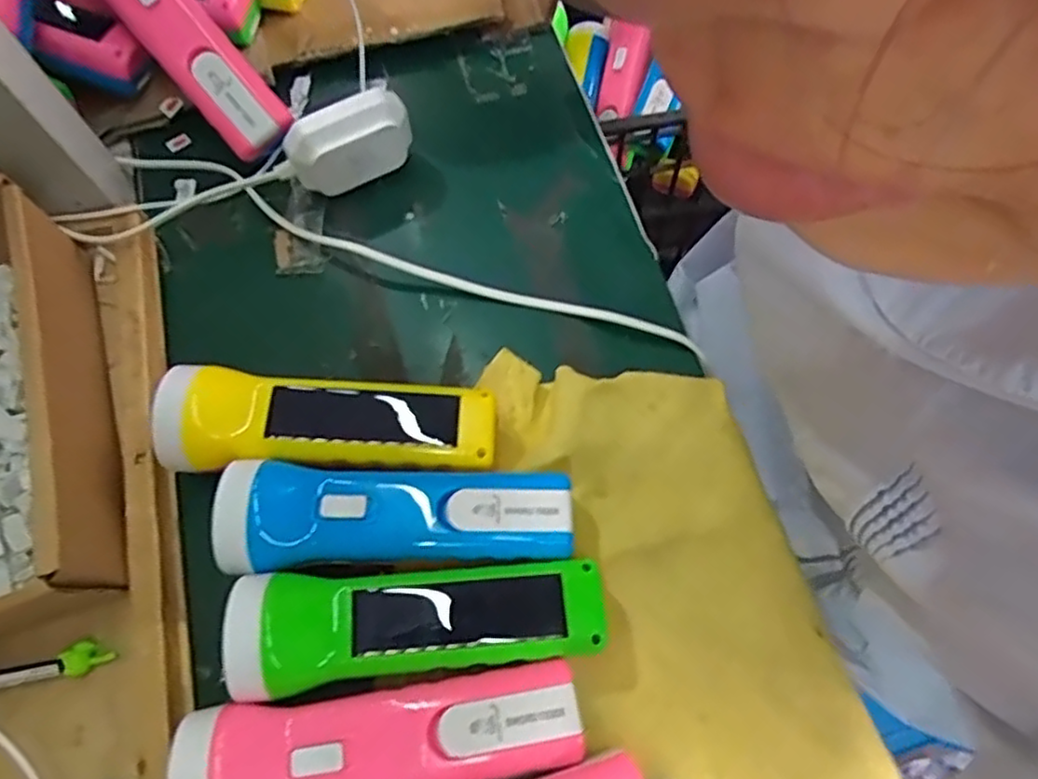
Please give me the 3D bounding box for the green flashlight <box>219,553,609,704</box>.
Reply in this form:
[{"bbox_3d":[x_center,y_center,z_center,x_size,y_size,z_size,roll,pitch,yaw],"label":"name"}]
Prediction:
[{"bbox_3d":[-0.043,0.105,0.309,0.163,0.043,0.050,-4,66,0],"label":"green flashlight"}]

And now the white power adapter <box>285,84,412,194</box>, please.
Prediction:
[{"bbox_3d":[-0.099,-0.144,0.414,0.073,0.055,0.023,-28,69,-9],"label":"white power adapter"}]

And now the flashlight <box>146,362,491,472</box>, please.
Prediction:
[{"bbox_3d":[-0.093,0.019,0.345,0.163,0.049,0.050,2,66,3],"label":"flashlight"}]

